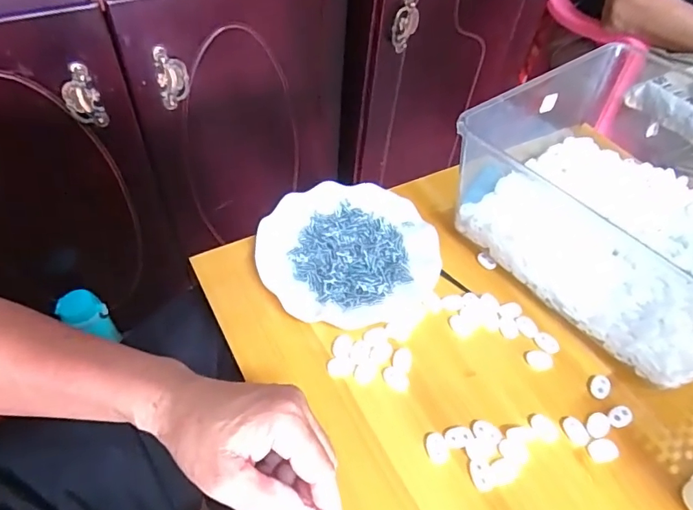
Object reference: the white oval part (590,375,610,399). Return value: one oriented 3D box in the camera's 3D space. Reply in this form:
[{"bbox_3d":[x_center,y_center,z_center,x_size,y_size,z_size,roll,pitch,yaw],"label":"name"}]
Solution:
[{"bbox_3d":[0.229,0.118,0.431,0.017,0.004,0.025,37,56,23],"label":"white oval part"}]

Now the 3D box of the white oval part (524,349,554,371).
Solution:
[{"bbox_3d":[0.180,0.098,0.446,0.024,0.004,0.020,3,50,-3],"label":"white oval part"}]

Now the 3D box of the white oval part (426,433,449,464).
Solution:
[{"bbox_3d":[0.074,0.156,0.388,0.017,0.004,0.023,-7,51,-11],"label":"white oval part"}]

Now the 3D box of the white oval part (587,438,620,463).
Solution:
[{"bbox_3d":[0.212,0.161,0.394,0.026,0.004,0.018,-7,52,-11],"label":"white oval part"}]

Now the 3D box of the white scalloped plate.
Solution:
[{"bbox_3d":[0.001,-0.005,0.499,0.179,0.021,0.173,3,50,-3],"label":"white scalloped plate"}]

